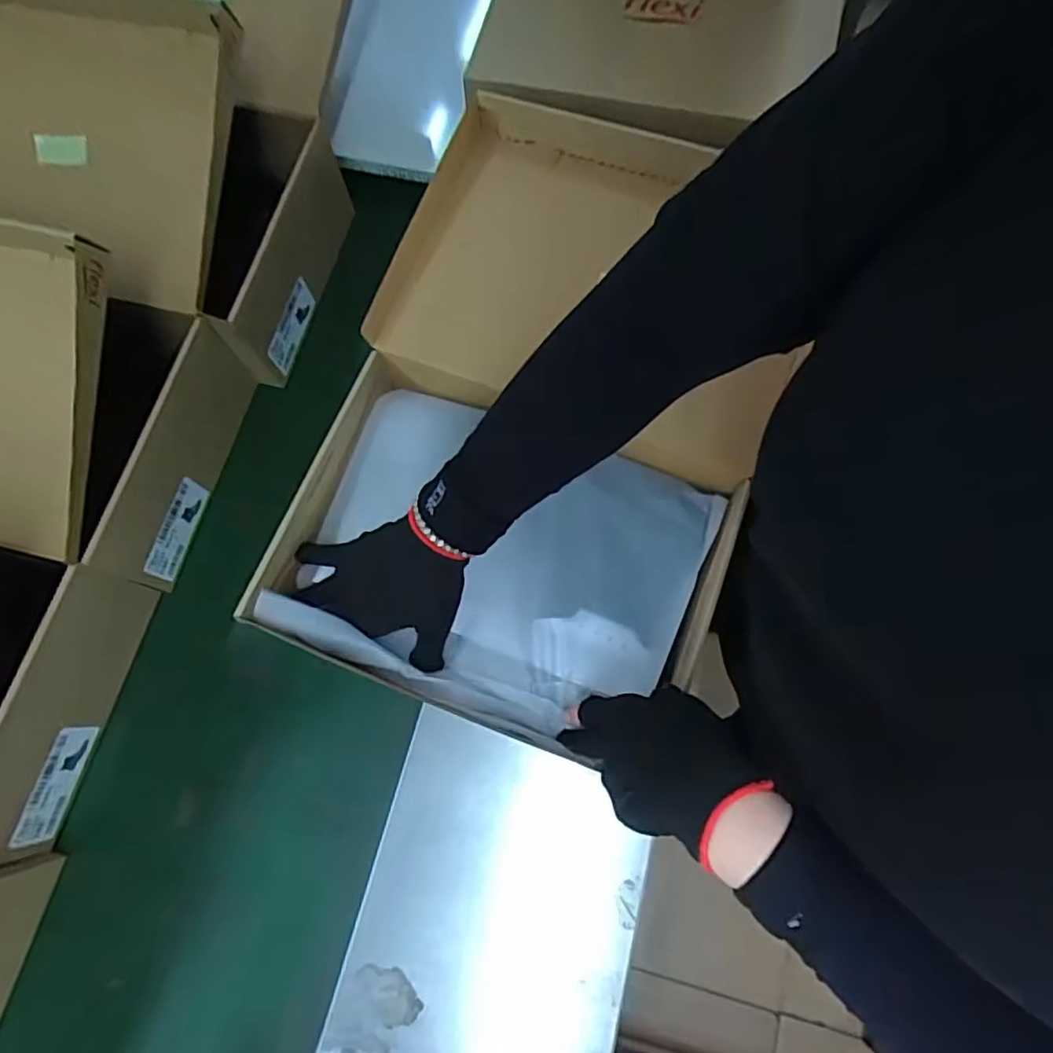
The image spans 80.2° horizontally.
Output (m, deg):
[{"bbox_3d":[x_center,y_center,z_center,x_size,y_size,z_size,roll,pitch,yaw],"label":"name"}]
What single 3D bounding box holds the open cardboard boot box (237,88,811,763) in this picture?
[{"bbox_3d":[0.018,-0.102,0.515,0.346,0.101,0.508,19,75,8],"label":"open cardboard boot box"}]

